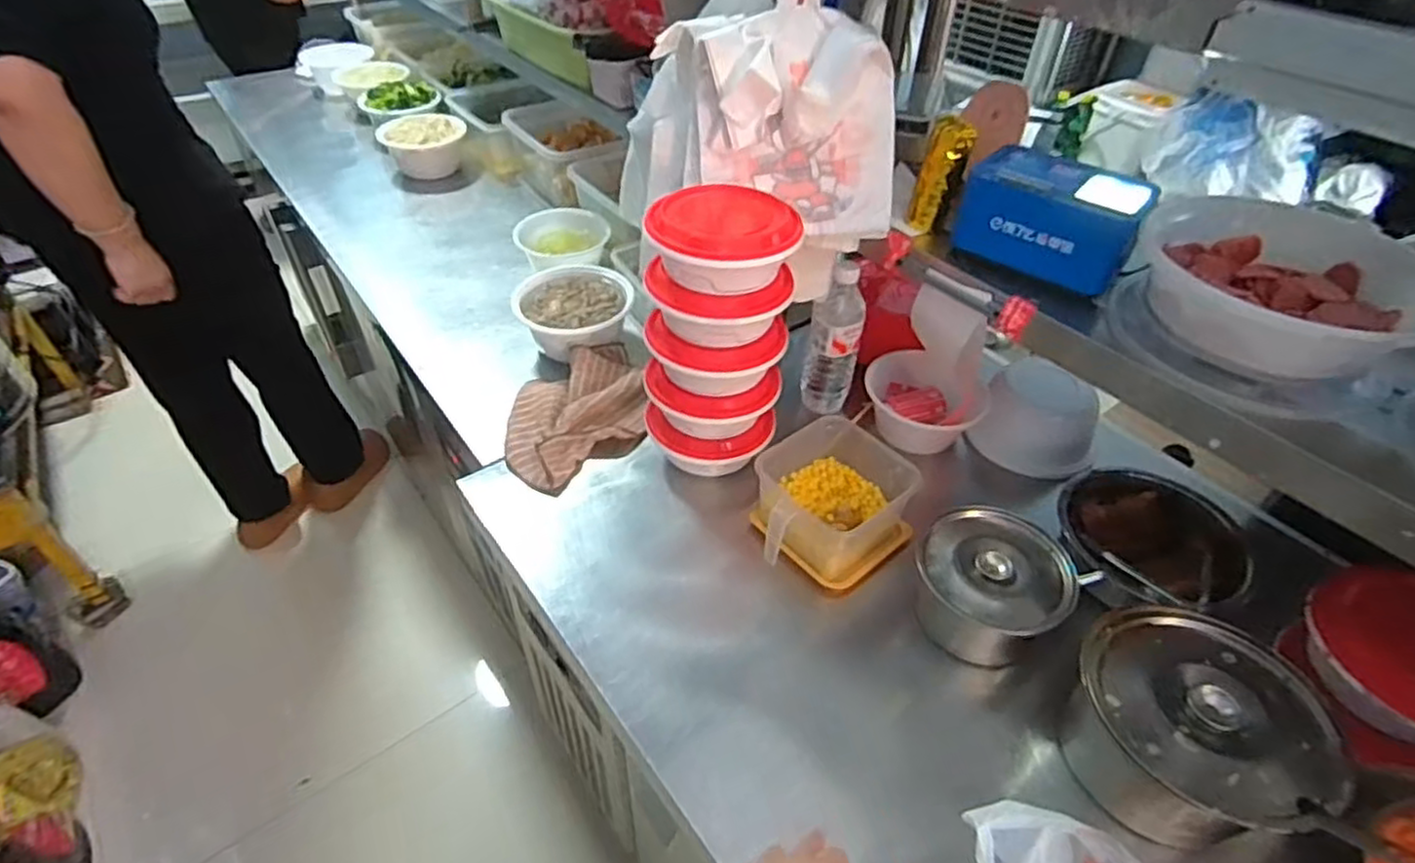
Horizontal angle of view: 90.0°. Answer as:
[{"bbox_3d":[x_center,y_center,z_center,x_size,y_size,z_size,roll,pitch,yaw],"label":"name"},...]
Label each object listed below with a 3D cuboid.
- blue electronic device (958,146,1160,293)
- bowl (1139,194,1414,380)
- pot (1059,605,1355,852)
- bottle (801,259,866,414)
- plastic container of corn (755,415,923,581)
[{"bbox_3d":[0.367,-0.226,0.751,0.176,0.086,0.122,34,52,29],"label":"blue electronic device"},{"bbox_3d":[0.506,-0.131,0.636,0.221,0.069,0.231,1,44,-1],"label":"bowl"},{"bbox_3d":[0.419,0.266,0.628,0.183,0.122,0.196,-27,51,-27],"label":"pot"},{"bbox_3d":[0.174,-0.122,0.971,0.069,0.224,0.056,10,44,8],"label":"bottle"},{"bbox_3d":[0.144,0.080,0.826,0.180,0.083,0.154,-32,53,-31],"label":"plastic container of corn"}]

